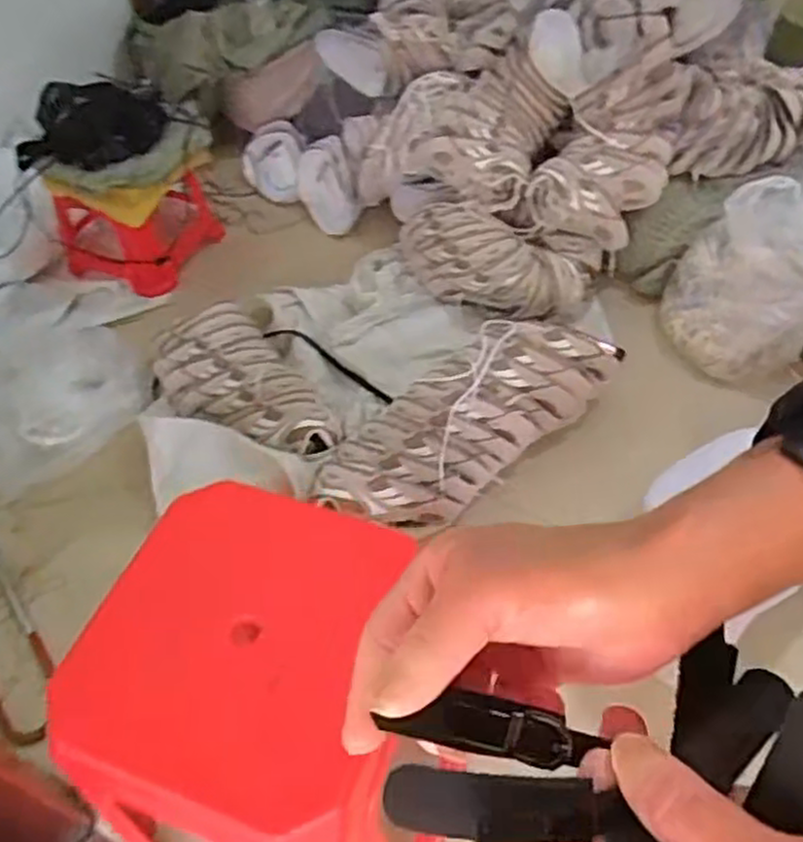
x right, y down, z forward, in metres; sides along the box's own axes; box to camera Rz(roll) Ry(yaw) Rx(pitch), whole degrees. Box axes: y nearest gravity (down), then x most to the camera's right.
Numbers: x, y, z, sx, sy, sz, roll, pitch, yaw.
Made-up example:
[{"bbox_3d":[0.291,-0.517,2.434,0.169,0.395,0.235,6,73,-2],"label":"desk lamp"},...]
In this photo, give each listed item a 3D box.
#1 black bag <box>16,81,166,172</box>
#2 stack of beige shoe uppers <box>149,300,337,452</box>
[{"bbox_3d":[-0.664,-0.637,1.602,0.338,0.156,0.126,-31,54,-21],"label":"black bag"},{"bbox_3d":[-0.301,-0.067,1.376,0.232,0.098,0.411,-29,53,-19],"label":"stack of beige shoe uppers"}]

